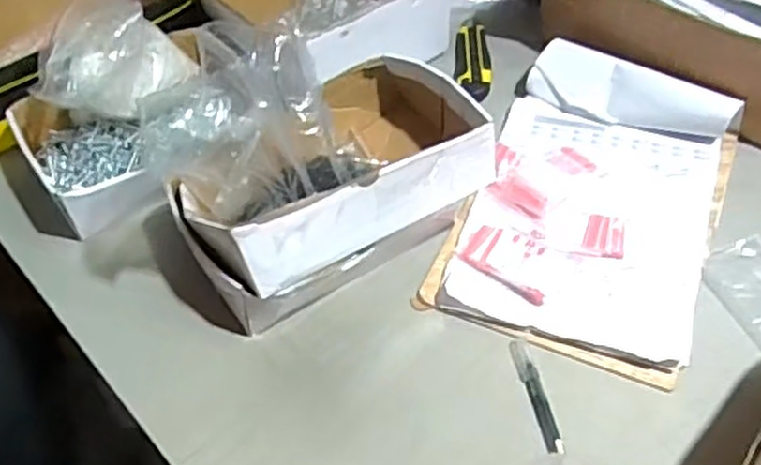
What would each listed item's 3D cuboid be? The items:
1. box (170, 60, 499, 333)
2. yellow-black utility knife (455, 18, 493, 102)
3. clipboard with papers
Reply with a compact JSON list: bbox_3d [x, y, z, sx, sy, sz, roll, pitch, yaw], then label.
[{"bbox_3d":[-0.053,-0.038,0.652,0.267,0.123,0.155,-25,52,-16],"label":"box"},{"bbox_3d":[0.109,-0.208,0.864,0.039,0.022,0.143,2,50,6],"label":"yellow-black utility knife"},{"bbox_3d":[0.202,-0.040,0.698,0.229,0.041,0.342,17,53,18],"label":"clipboard with papers"}]

